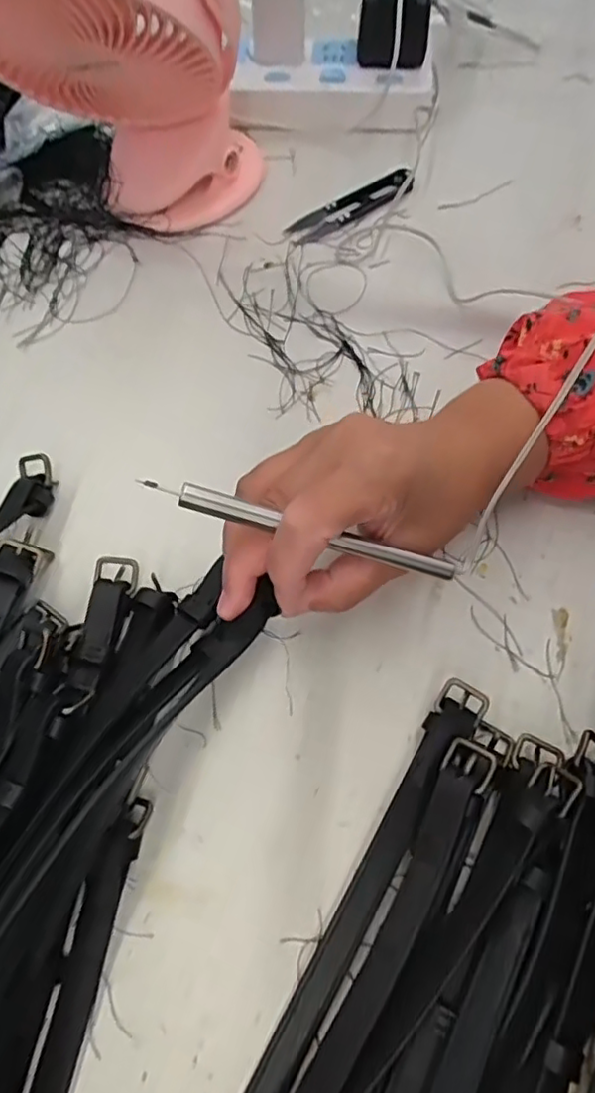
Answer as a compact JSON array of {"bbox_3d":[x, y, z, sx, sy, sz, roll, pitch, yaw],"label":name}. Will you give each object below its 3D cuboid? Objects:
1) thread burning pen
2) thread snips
[{"bbox_3d":[0.005,-0.007,0.256,0.136,0.005,0.009,16,66,-15],"label":"thread burning pen"},{"bbox_3d":[0.037,-0.239,0.434,0.097,0.012,0.027,-32,71,-13],"label":"thread snips"}]

